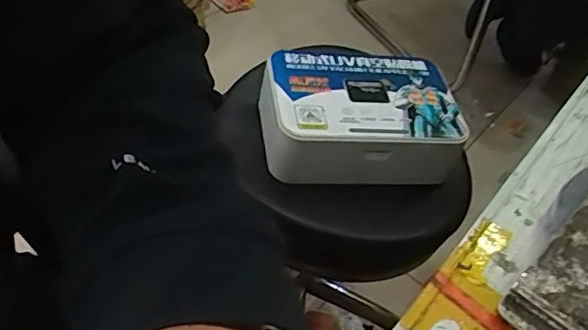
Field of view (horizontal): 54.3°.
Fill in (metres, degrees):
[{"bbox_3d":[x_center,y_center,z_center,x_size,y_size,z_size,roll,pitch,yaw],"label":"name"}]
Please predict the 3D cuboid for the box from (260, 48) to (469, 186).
[{"bbox_3d":[0.071,-0.058,0.685,0.228,0.080,0.162,2,47,-12],"label":"box"}]

